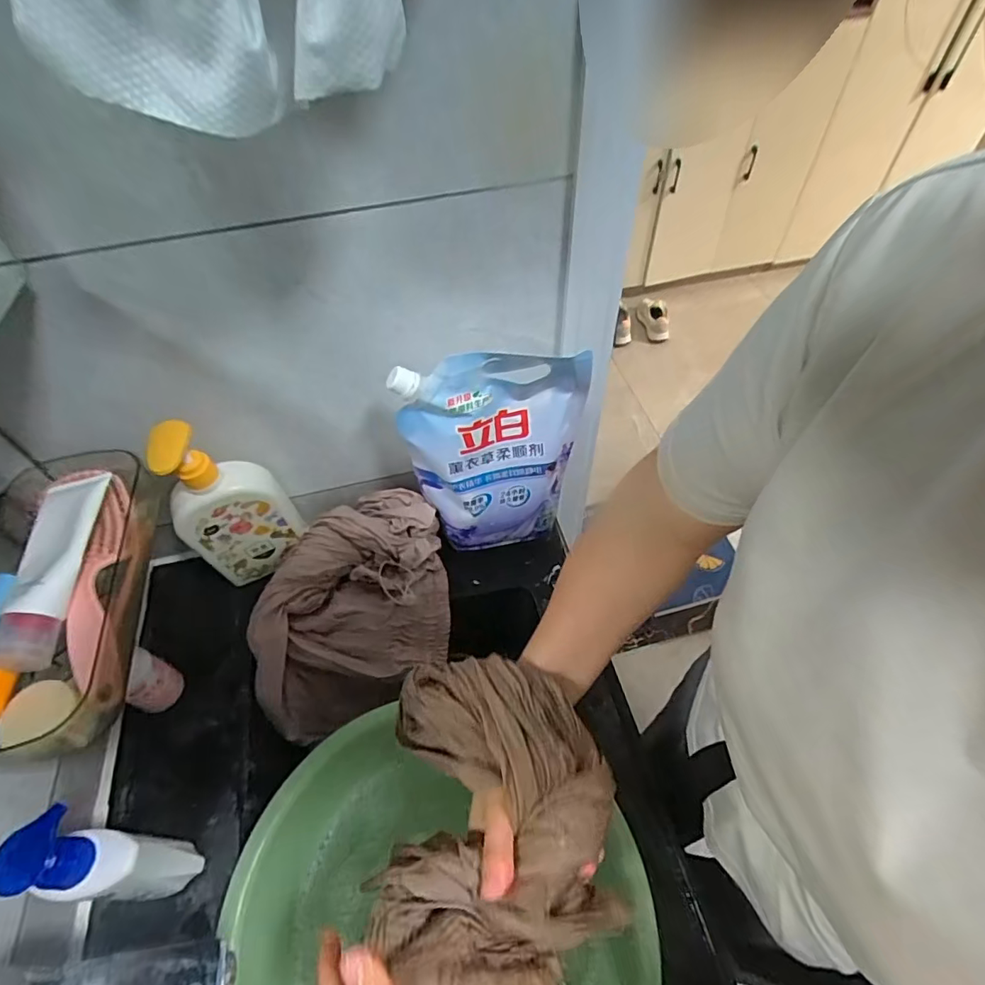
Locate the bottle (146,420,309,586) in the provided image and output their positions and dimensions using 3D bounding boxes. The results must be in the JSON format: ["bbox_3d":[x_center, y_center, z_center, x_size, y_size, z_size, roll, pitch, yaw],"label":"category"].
[{"bbox_3d":[-0.266,0.016,0.535,0.104,0.223,0.047,-35,58,-22],"label":"bottle"}]

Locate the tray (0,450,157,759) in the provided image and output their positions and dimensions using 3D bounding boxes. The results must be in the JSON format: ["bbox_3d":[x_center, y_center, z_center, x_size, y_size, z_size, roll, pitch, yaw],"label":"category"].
[{"bbox_3d":[-0.342,0.072,0.412,0.118,0.057,0.244,-10,52,-4],"label":"tray"}]

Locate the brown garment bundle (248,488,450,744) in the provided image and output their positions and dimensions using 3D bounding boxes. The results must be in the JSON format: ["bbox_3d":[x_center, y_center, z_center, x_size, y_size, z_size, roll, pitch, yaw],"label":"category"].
[{"bbox_3d":[-0.153,0.133,0.591,0.204,0.156,0.211,-8,52,-3],"label":"brown garment bundle"}]

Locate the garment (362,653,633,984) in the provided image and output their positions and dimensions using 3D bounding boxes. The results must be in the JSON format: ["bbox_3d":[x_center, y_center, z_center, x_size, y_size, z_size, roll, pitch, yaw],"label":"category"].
[{"bbox_3d":[0.001,0.211,0.336,0.149,0.067,0.201,2,53,5],"label":"garment"}]

